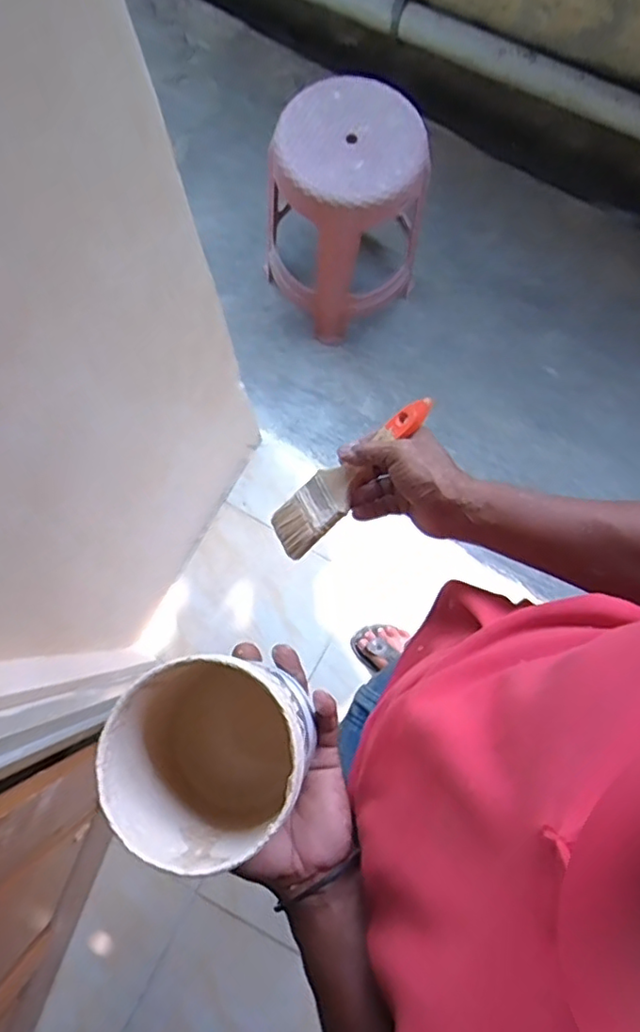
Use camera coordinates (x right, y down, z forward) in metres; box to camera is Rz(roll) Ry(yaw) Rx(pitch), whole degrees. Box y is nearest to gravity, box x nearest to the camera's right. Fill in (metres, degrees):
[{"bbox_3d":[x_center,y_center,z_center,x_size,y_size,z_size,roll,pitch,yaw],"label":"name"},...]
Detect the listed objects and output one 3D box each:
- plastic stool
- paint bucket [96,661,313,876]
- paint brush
[{"bbox_3d":[0.053,-0.697,1.409,0.321,0.436,0.320,-41,83,-8],"label":"plastic stool"},{"bbox_3d":[-0.064,0.140,0.379,0.102,0.146,0.101,0,78,-1],"label":"paint bucket"},{"bbox_3d":[0.029,-0.041,0.600,0.203,0.012,0.060,-43,55,19],"label":"paint brush"}]

